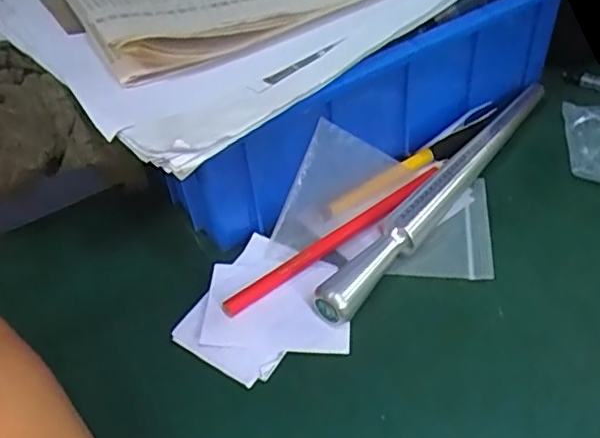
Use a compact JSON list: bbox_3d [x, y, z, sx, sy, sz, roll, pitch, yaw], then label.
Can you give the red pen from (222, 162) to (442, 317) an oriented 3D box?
[{"bbox_3d":[0.022,0.008,0.338,0.150,0.010,0.012,-30,48,-23],"label":"red pen"}]

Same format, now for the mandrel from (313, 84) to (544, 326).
[{"bbox_3d":[0.088,-0.019,0.358,0.017,0.021,0.229,28,53,31],"label":"mandrel"}]

